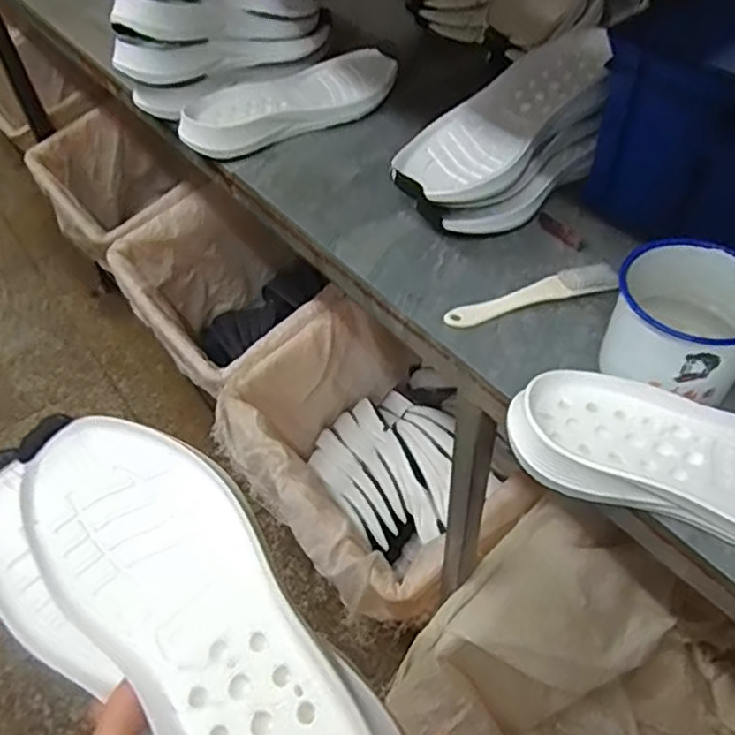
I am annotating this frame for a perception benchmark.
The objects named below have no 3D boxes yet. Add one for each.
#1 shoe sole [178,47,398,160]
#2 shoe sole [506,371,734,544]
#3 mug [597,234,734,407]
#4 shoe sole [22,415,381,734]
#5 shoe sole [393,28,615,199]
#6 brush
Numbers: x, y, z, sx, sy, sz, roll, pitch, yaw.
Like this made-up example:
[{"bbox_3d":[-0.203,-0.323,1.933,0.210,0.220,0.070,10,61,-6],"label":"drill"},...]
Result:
[{"bbox_3d":[-0.091,-0.321,0.808,0.277,0.034,0.114,-26,54,-18],"label":"shoe sole"},{"bbox_3d":[0.245,0.068,0.461,0.284,0.039,0.105,11,52,12],"label":"shoe sole"},{"bbox_3d":[0.237,-0.027,0.506,0.103,0.097,0.097,36,60,28],"label":"mug"},{"bbox_3d":[-0.086,0.130,0.338,0.097,0.032,0.275,-34,57,-23],"label":"shoe sole"},{"bbox_3d":[0.132,-0.243,0.647,0.108,0.045,0.267,36,60,28],"label":"shoe sole"},{"bbox_3d":[0.146,-0.063,0.597,0.158,0.015,0.028,-14,51,-8],"label":"brush"}]

